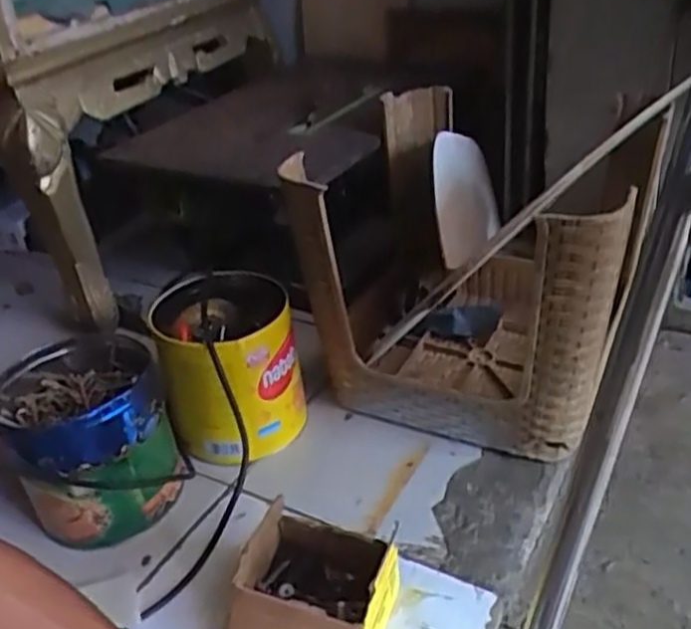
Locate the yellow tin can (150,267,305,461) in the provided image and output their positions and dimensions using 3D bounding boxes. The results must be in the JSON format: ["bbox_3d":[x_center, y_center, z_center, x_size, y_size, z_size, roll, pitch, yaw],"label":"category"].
[{"bbox_3d":[-0.122,0.067,0.806,0.140,0.176,0.145,-6,32,4],"label":"yellow tin can"}]

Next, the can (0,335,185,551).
[{"bbox_3d":[-0.255,0.131,0.742,0.157,0.157,0.166,-16,33,-12],"label":"can"}]

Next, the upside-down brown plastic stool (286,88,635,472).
[{"bbox_3d":[0.142,-0.053,0.841,0.333,0.293,0.340,7,34,22],"label":"upside-down brown plastic stool"}]

